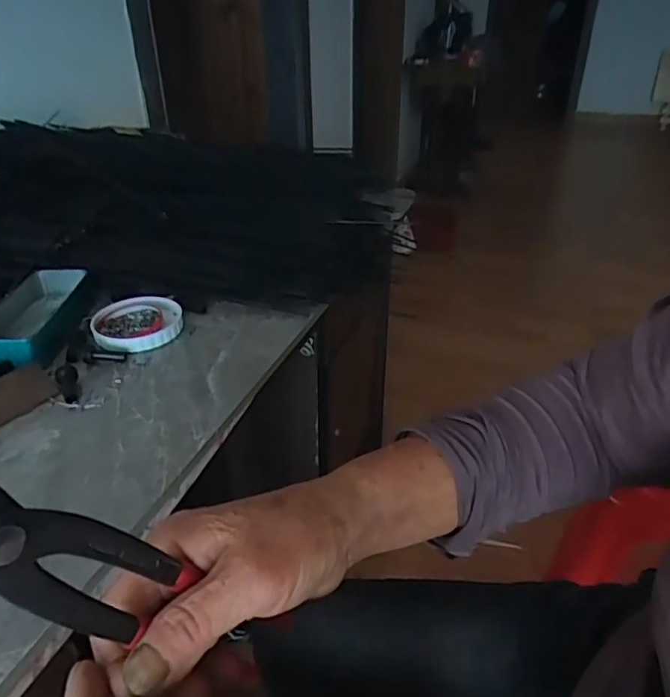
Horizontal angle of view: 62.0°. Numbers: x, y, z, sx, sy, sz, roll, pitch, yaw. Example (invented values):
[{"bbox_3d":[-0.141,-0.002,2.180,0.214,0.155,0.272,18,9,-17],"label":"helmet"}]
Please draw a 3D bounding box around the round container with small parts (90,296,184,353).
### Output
[{"bbox_3d":[-0.209,-0.028,0.587,0.091,0.014,0.088,-7,33,-9],"label":"round container with small parts"}]

